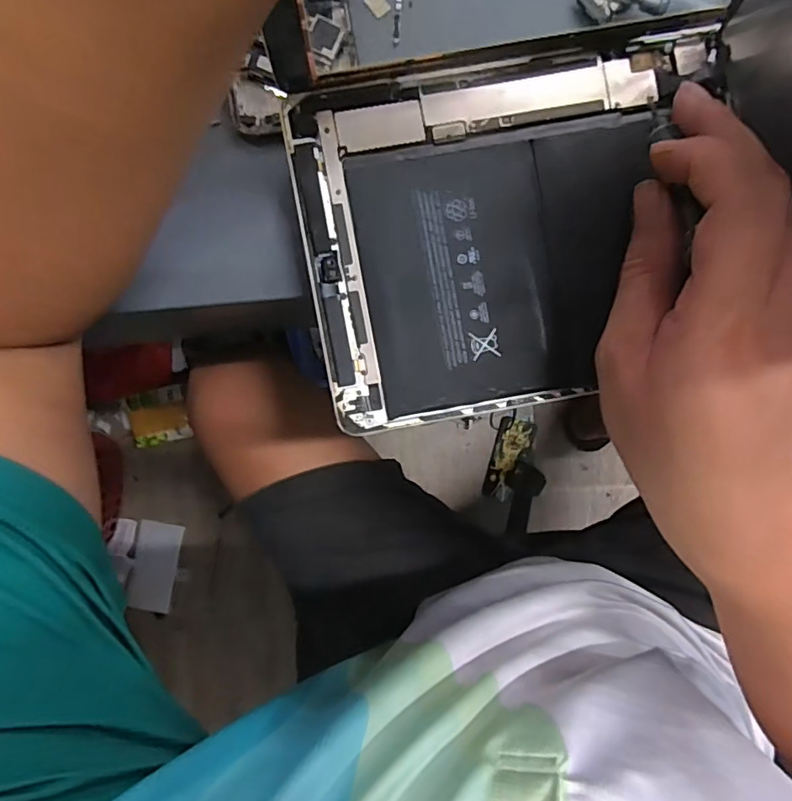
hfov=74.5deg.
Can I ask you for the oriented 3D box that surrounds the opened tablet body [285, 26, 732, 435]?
[{"bbox_3d":[0.061,-0.083,0.258,0.205,0.012,0.165,-10,88,-2],"label":"opened tablet body"}]

